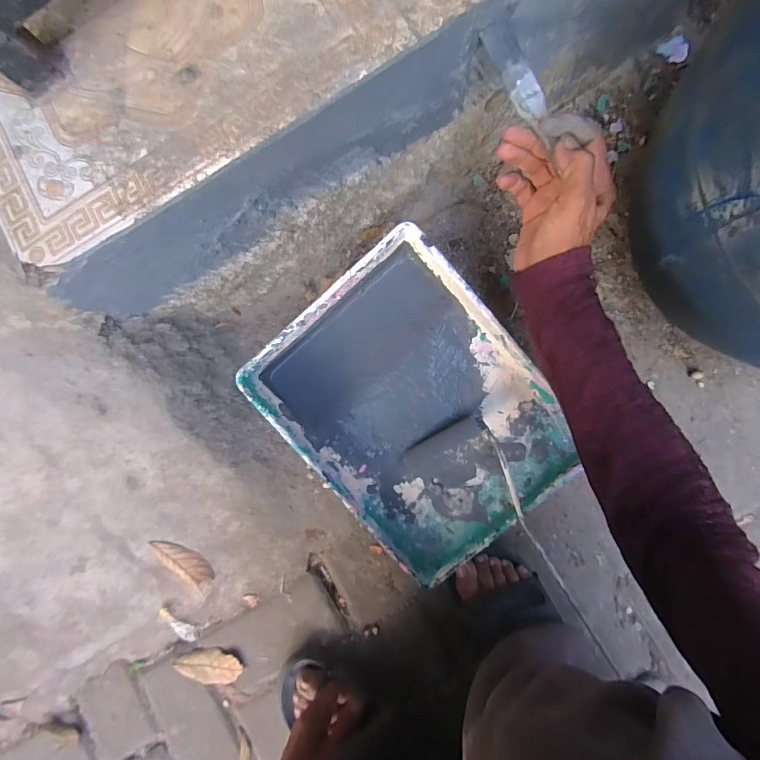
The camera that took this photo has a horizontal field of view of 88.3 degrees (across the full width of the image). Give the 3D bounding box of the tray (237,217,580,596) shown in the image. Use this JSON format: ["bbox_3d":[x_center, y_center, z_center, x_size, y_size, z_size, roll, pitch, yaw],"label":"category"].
[{"bbox_3d":[0.044,0.039,0.479,0.273,0.098,0.343,-41,83,4],"label":"tray"}]

